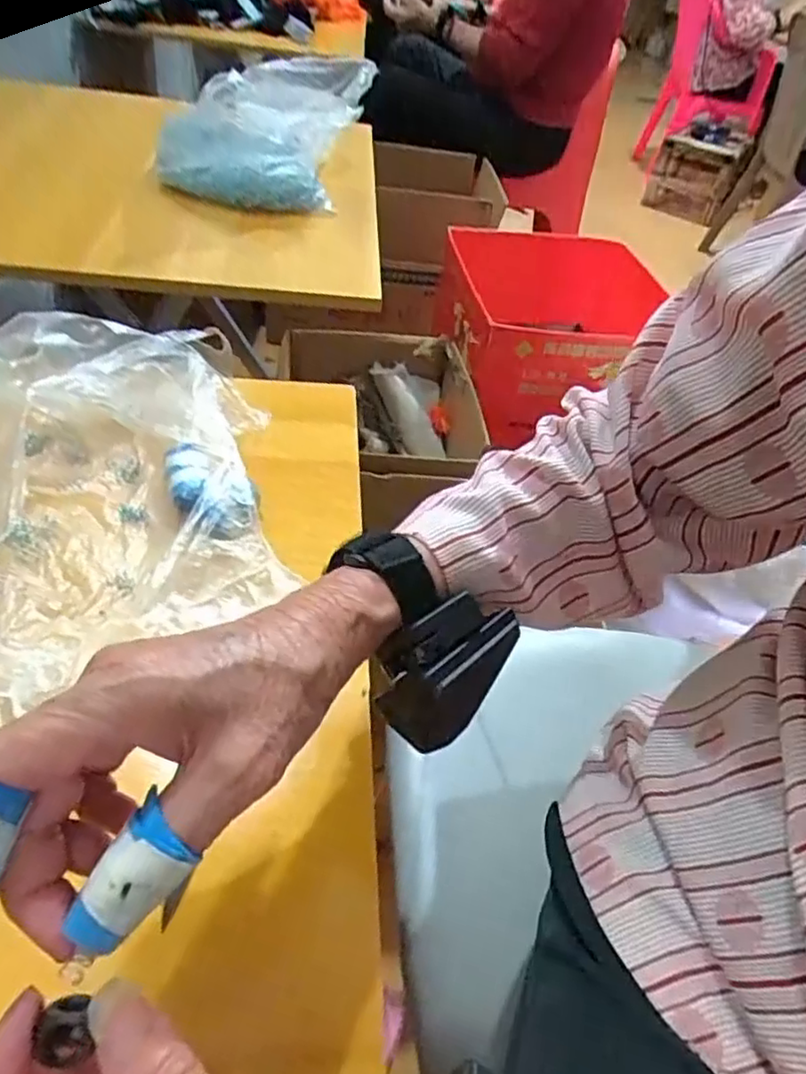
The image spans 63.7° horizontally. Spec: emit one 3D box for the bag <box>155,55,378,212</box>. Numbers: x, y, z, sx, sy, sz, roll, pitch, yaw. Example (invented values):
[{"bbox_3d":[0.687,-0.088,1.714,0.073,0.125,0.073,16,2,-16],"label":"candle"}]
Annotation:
[{"bbox_3d":[-0.159,-0.457,0.732,0.226,0.140,0.068,4,43,-4],"label":"bag"}]

